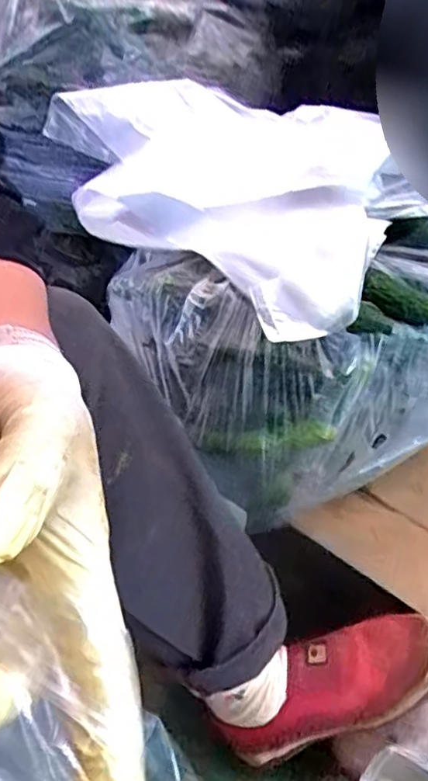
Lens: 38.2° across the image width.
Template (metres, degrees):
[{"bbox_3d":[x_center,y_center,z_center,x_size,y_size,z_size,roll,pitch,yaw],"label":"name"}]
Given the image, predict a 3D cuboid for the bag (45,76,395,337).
[{"bbox_3d":[0.019,-0.201,0.579,0.208,0.117,0.360,-32,47,-29],"label":"bag"}]

